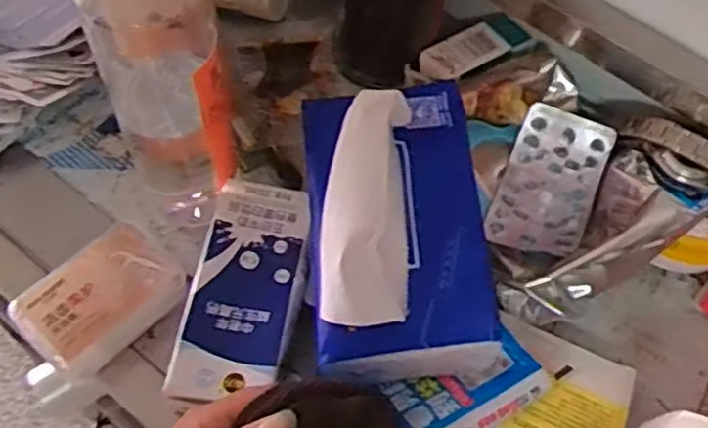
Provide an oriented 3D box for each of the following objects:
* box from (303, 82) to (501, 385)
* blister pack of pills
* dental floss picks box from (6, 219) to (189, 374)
[{"bbox_3d":[0.023,0.004,0.400,0.090,0.104,0.146,-4,61,-5],"label":"box"},{"bbox_3d":[0.121,-0.018,0.475,0.057,0.017,0.100,21,61,9],"label":"blister pack of pills"},{"bbox_3d":[-0.142,0.045,0.433,0.054,0.018,0.081,39,66,18],"label":"dental floss picks box"}]

